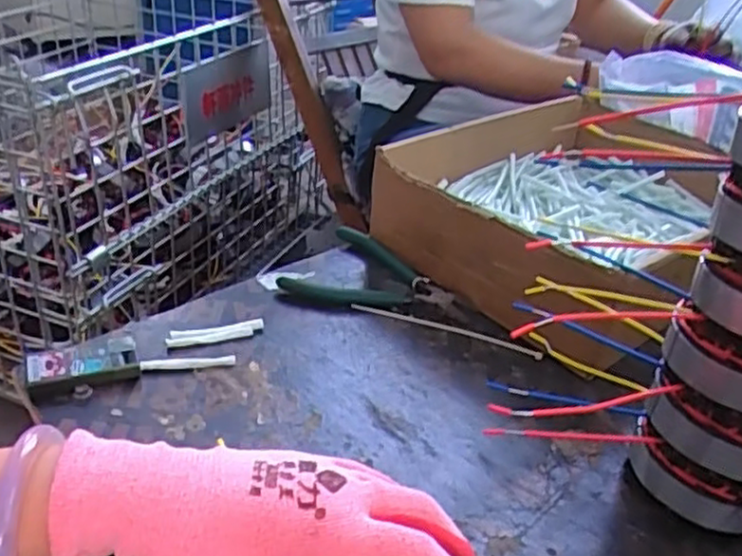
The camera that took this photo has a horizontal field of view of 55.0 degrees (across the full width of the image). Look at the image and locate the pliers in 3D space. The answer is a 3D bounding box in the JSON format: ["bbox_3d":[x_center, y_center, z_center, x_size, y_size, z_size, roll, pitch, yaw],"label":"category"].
[{"bbox_3d":[0.002,-0.011,0.607,0.135,0.014,0.107,10,31,4],"label":"pliers"}]

